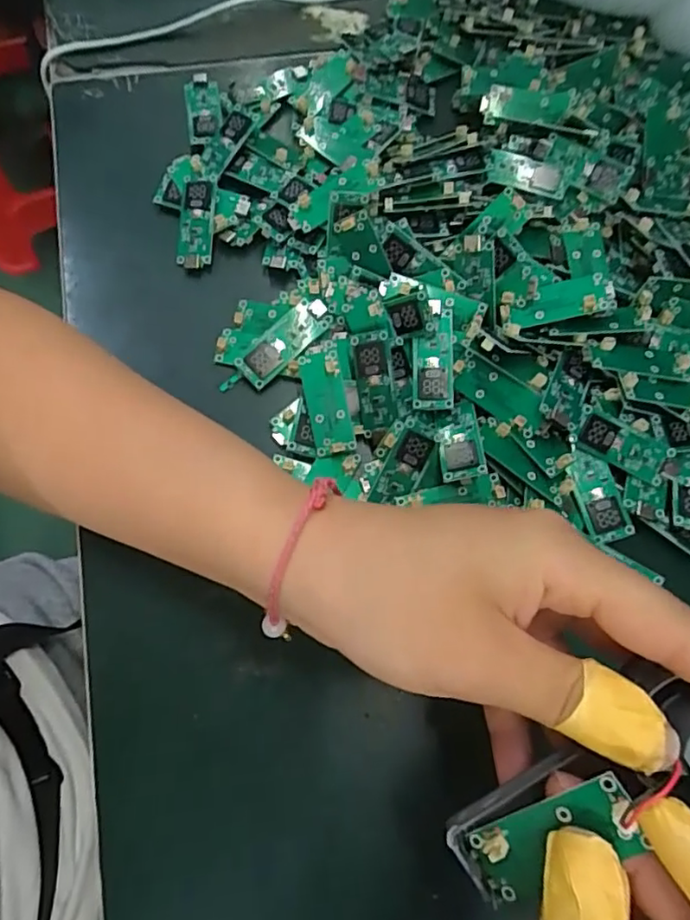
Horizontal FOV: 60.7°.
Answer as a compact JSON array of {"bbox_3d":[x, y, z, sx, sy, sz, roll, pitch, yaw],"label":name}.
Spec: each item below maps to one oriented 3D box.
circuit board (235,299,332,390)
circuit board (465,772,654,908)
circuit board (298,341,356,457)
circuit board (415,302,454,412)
[{"bbox_3d":[-0.030,-0.058,0.284,0.020,0.006,0.049,44,74,11],"label":"circuit board"},{"bbox_3d":[0.053,0.099,0.152,0.019,0.008,0.052,49,117,13],"label":"circuit board"},{"bbox_3d":[-0.009,-0.028,0.273,0.019,0.006,0.051,-10,86,-2],"label":"circuit board"},{"bbox_3d":[0.041,-0.049,0.271,0.018,0.011,0.049,0,73,1],"label":"circuit board"}]

